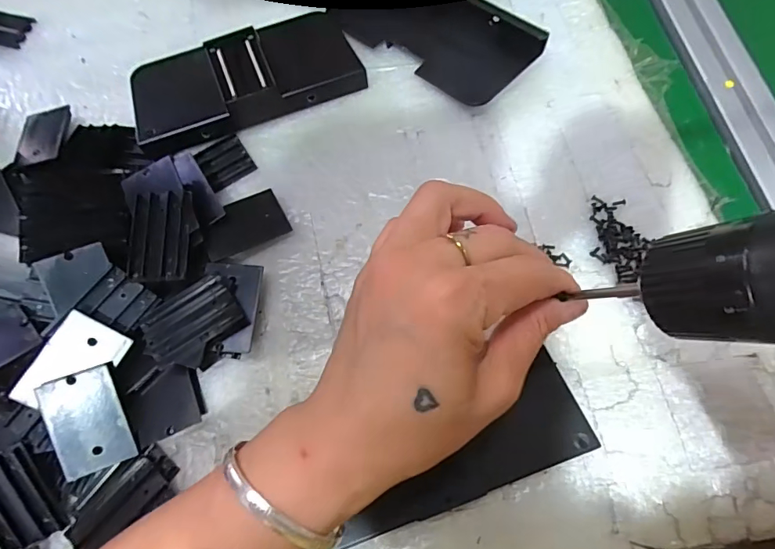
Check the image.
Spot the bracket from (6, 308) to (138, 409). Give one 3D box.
[{"bbox_3d":[-0.175,0.051,0.254,0.036,0.005,0.052,34,69,-15],"label":"bracket"}]

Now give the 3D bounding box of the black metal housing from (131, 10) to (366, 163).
[{"bbox_3d":[-0.102,-0.141,0.337,0.161,0.032,0.065,-22,70,-5],"label":"black metal housing"}]

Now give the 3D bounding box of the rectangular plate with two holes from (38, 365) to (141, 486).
[{"bbox_3d":[-0.166,0.082,0.255,0.036,0.004,0.056,-17,96,-27],"label":"rectangular plate with two holes"}]

